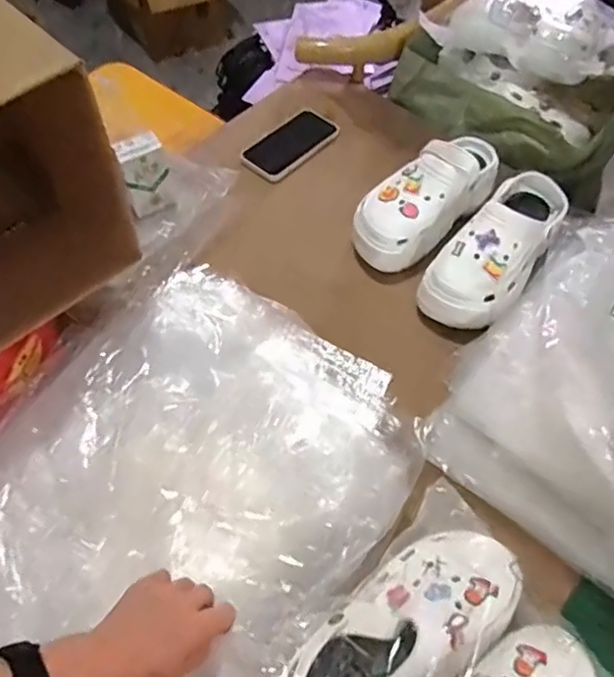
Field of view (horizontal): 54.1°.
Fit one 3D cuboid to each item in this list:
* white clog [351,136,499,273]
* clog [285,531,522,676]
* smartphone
[{"bbox_3d":[0.171,-0.201,0.819,0.246,0.097,0.105,-35,64,-19],"label":"white clog"},{"bbox_3d":[0.082,0.251,0.516,0.231,0.075,0.103,-32,63,-18],"label":"clog"},{"bbox_3d":[-0.027,-0.309,0.953,0.084,0.016,0.166,36,65,20],"label":"smartphone"}]

